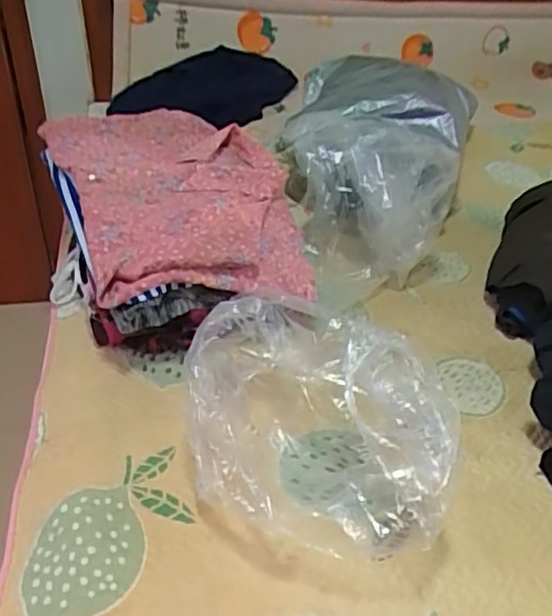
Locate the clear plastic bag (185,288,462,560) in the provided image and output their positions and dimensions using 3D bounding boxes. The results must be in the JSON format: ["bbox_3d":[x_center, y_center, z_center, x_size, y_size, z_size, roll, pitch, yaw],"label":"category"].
[{"bbox_3d":[0.025,0.100,0.697,0.222,0.179,0.311,-5,35,-10],"label":"clear plastic bag"}]

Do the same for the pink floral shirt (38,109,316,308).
[{"bbox_3d":[-0.149,-0.171,0.991,0.314,0.084,0.489,-13,38,-19],"label":"pink floral shirt"}]

